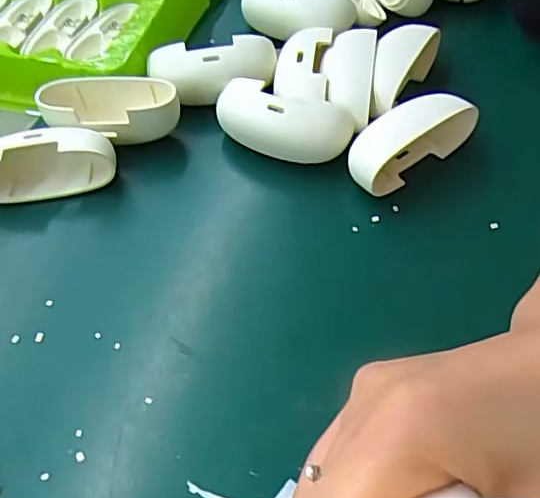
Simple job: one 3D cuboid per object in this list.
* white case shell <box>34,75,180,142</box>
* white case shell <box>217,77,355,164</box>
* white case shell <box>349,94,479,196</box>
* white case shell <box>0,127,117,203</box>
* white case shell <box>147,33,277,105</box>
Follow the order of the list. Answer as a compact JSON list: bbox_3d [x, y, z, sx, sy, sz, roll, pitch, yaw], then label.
[{"bbox_3d":[-0.080,-0.069,0.292,0.069,0.029,0.029,0,55,2],"label":"white case shell"},{"bbox_3d":[0.005,-0.061,0.281,0.067,0.028,0.026,17,58,13],"label":"white case shell"},{"bbox_3d":[0.068,-0.054,0.275,0.065,0.028,0.028,-28,59,-17],"label":"white case shell"},{"bbox_3d":[-0.110,-0.043,0.273,0.069,0.022,0.024,-9,56,-4],"label":"white case shell"},{"bbox_3d":[-0.030,-0.096,0.304,0.067,0.023,0.025,-9,56,-4],"label":"white case shell"}]

